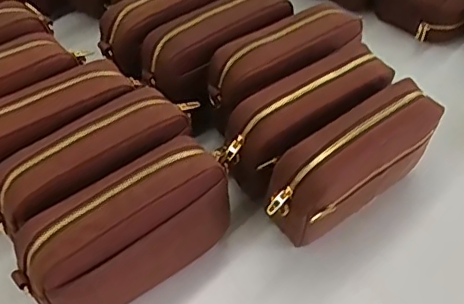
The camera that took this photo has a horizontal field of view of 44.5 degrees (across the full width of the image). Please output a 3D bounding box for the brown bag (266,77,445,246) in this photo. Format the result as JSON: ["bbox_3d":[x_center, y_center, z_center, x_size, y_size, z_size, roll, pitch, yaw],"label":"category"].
[{"bbox_3d":[0.118,0.012,0.559,0.200,0.096,0.068,-33,59,-26],"label":"brown bag"}]

